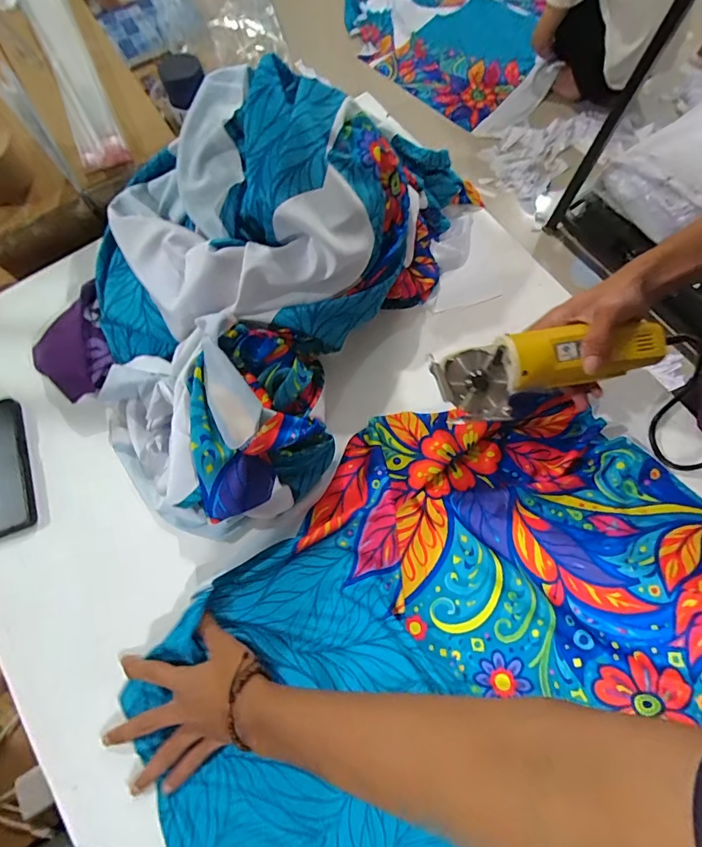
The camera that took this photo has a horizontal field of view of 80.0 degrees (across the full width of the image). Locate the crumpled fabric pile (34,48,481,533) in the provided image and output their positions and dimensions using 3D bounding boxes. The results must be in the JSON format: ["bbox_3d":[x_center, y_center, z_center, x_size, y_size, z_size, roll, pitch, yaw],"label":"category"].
[{"bbox_3d":[-0.120,-0.185,0.477,0.370,0.205,0.556,28,74,10],"label":"crumpled fabric pile"}]

